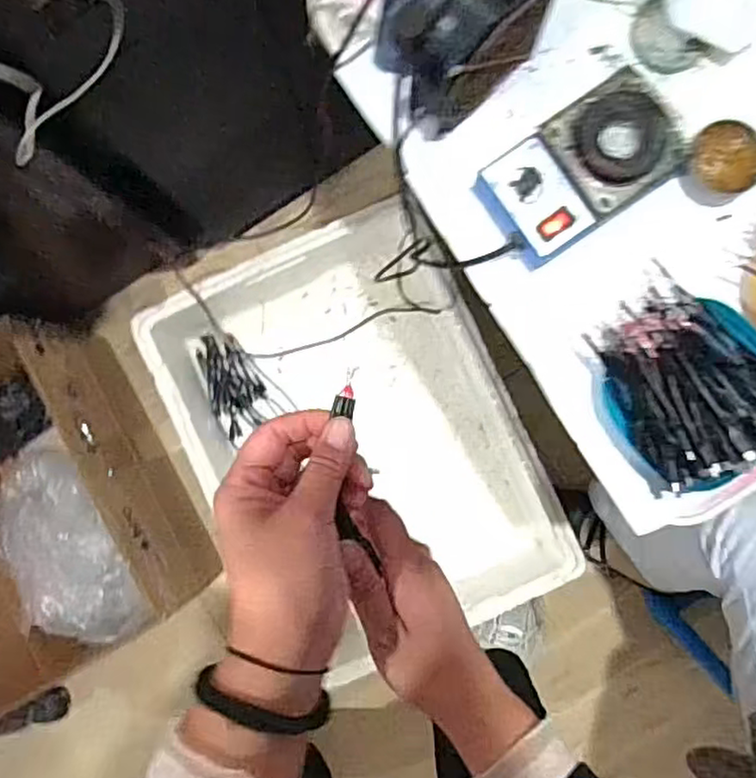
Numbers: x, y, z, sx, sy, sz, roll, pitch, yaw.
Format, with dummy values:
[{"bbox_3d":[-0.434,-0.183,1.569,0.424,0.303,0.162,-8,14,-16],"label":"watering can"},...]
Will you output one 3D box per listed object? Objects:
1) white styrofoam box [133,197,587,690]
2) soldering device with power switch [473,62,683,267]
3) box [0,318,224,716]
[{"bbox_3d":[-0.030,0.073,0.993,0.434,0.156,0.606,-31,87,0],"label":"white styrofoam box"},{"bbox_3d":[0.164,-0.176,0.547,0.153,0.058,0.095,-34,87,0],"label":"soldering device with power switch"},{"bbox_3d":[-0.494,0.171,0.970,0.337,0.249,0.478,-22,87,1],"label":"box"}]

